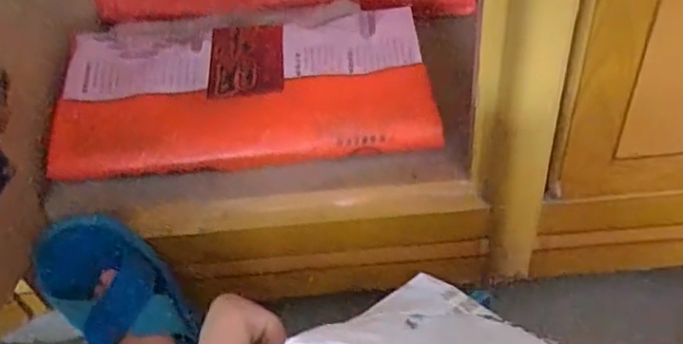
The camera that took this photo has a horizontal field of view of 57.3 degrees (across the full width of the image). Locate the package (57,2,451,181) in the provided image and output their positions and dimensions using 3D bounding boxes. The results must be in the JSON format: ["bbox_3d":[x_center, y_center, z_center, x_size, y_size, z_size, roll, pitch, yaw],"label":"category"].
[{"bbox_3d":[-0.084,-0.078,0.535,0.306,0.035,0.169,-7,62,-3],"label":"package"}]

